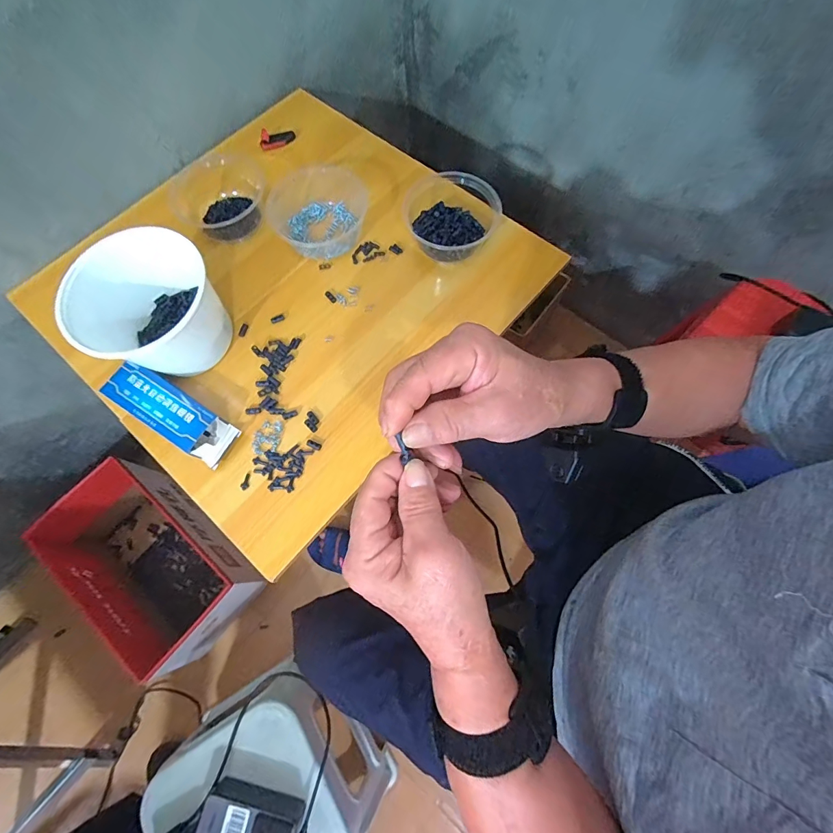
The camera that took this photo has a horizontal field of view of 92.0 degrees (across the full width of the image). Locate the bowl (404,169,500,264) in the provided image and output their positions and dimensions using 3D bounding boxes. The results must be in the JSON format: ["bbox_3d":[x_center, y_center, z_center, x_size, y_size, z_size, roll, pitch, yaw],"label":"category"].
[{"bbox_3d":[0.045,-0.277,0.578,0.132,0.075,0.150,23,71,9],"label":"bowl"}]

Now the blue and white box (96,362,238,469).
[{"bbox_3d":[-0.307,-0.006,0.504,0.173,0.031,0.057,32,73,11],"label":"blue and white box"}]

